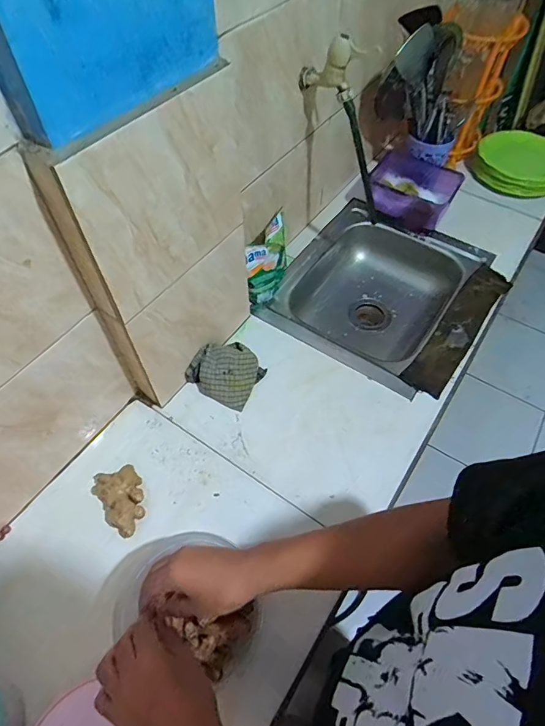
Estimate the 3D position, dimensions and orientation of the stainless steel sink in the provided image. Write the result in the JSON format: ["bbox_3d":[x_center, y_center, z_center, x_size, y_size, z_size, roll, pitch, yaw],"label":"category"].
[{"bbox_3d":[0.232,-0.148,1.085,0.375,0.162,0.458,31,61,19],"label":"stainless steel sink"}]

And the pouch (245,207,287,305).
[{"bbox_3d":[-0.007,-0.233,0.971,0.059,0.145,0.172,10,56,6],"label":"pouch"}]

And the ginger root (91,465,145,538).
[{"bbox_3d":[-0.249,0.223,0.735,0.073,0.030,0.118,-30,61,-19],"label":"ginger root"}]

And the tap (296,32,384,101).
[{"bbox_3d":[0.110,-0.506,0.760,0.124,0.087,0.042,27,60,17],"label":"tap"}]

